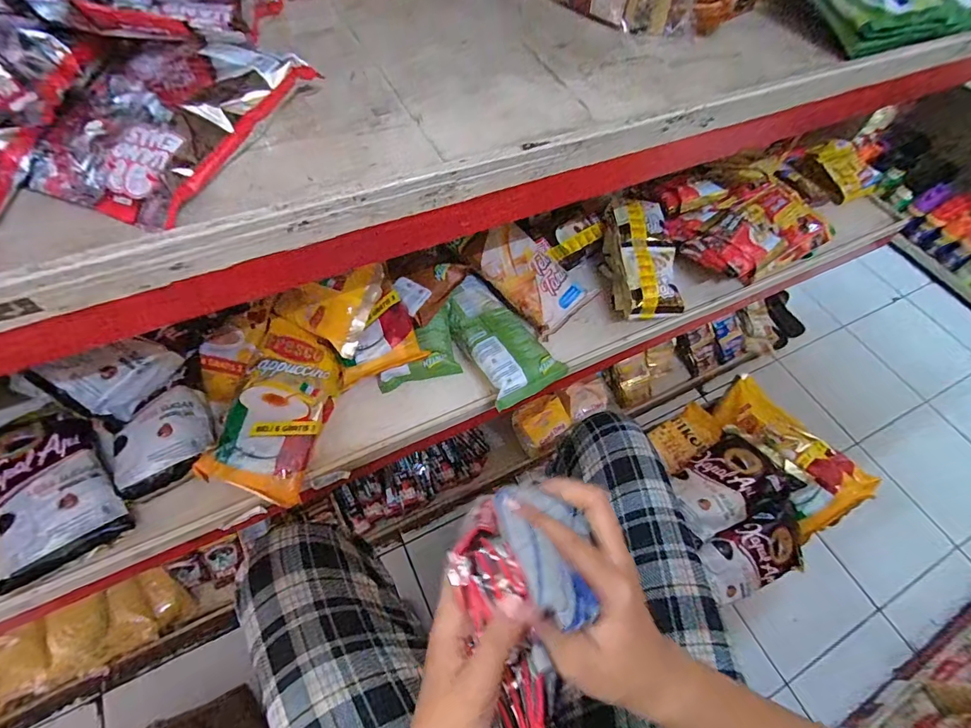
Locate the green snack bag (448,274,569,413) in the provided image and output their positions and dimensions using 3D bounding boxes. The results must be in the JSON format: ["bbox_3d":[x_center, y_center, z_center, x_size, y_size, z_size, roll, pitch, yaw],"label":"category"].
[{"bbox_3d":[0.021,-0.043,0.681,0.119,0.038,0.211,-25,64,-18],"label":"green snack bag"}]

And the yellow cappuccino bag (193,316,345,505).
[{"bbox_3d":[-0.265,0.057,0.588,0.114,0.050,0.216,24,63,-20],"label":"yellow cappuccino bag"}]

